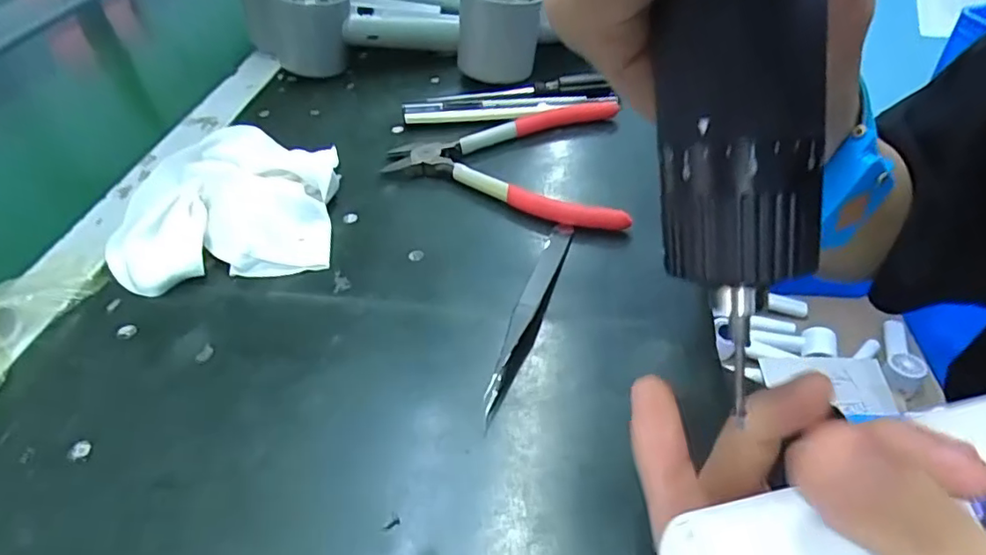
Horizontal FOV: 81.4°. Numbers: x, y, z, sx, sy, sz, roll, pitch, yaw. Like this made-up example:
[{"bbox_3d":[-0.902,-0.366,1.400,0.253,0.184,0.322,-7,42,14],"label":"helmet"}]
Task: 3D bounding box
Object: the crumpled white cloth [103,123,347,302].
[{"bbox_3d":[-0.145,-0.041,0.311,0.111,0.031,0.099,-9,44,-4],"label":"crumpled white cloth"}]

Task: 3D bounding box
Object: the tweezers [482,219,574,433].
[{"bbox_3d":[0.018,0.012,0.257,0.012,0.011,0.118,11,46,15],"label":"tweezers"}]

